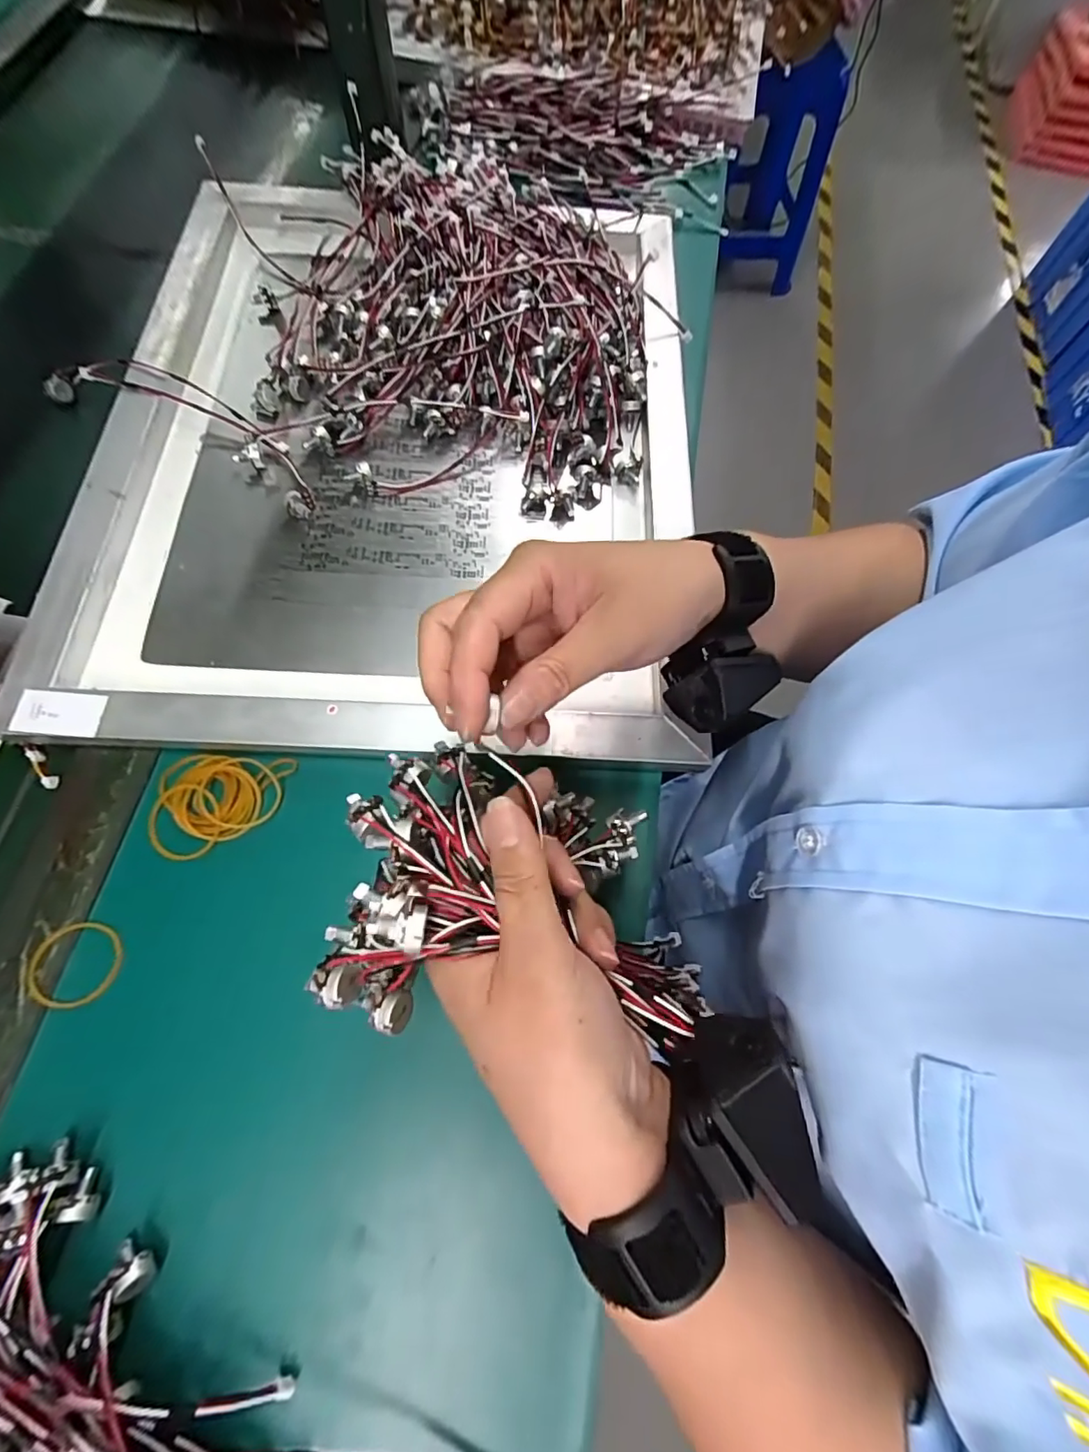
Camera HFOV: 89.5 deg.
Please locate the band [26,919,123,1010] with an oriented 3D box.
[{"bbox_3d":[-0.250,0.127,0.291,0.043,0.004,0.043,1,70,-3],"label":"band"}]

